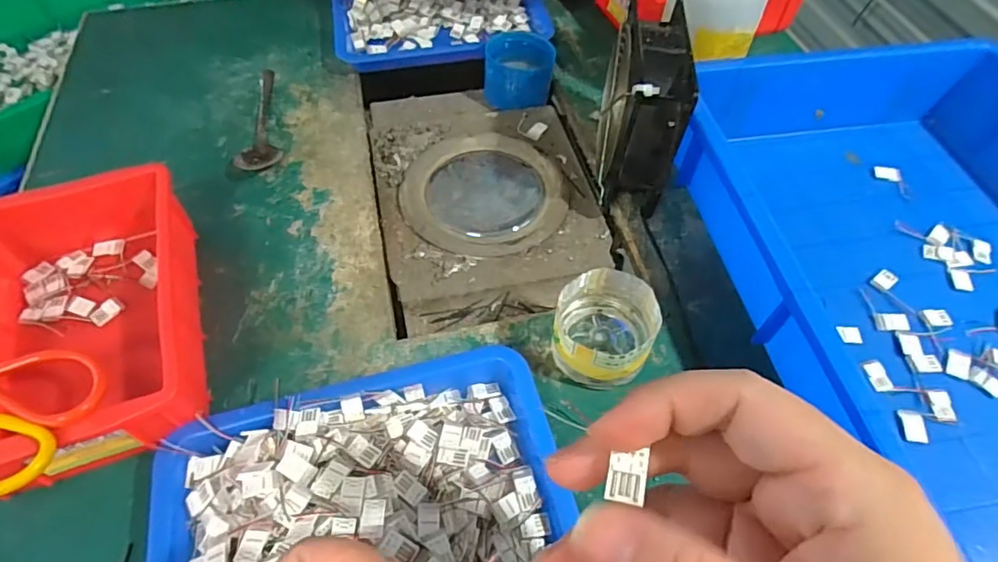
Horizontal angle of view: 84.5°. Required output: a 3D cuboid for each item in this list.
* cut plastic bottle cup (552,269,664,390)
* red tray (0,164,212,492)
[{"bbox_3d":[0.068,0.033,0.354,0.065,0.049,0.072,31,61,19],"label":"cut plastic bottle cup"},{"bbox_3d":[-0.269,0.029,0.358,0.132,0.073,0.221,-15,57,-10],"label":"red tray"}]

